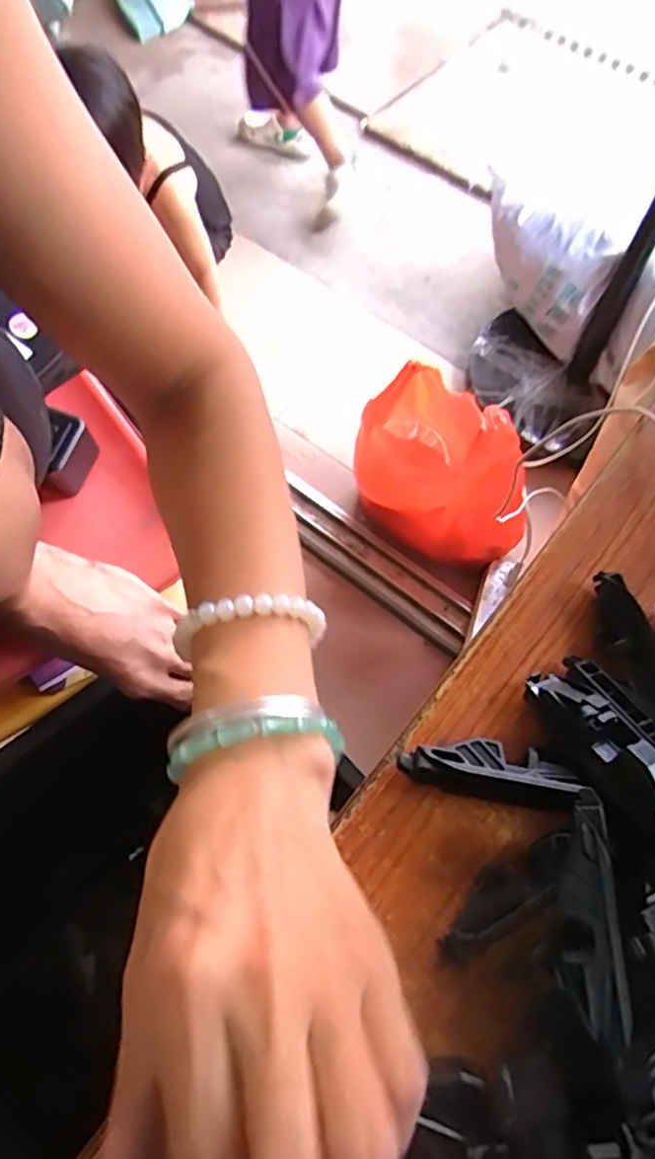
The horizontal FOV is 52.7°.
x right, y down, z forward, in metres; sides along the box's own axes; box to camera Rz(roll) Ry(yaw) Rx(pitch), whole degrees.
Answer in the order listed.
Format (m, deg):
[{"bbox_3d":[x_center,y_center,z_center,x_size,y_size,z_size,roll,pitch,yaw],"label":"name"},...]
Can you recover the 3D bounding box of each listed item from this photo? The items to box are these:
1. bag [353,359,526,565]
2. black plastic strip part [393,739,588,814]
[{"bbox_3d":[0.145,-0.148,0.891,0.168,0.230,0.225,-20,66,-13],"label":"bag"},{"bbox_3d":[0.060,0.073,0.251,0.063,0.021,0.022,12,63,2],"label":"black plastic strip part"}]

